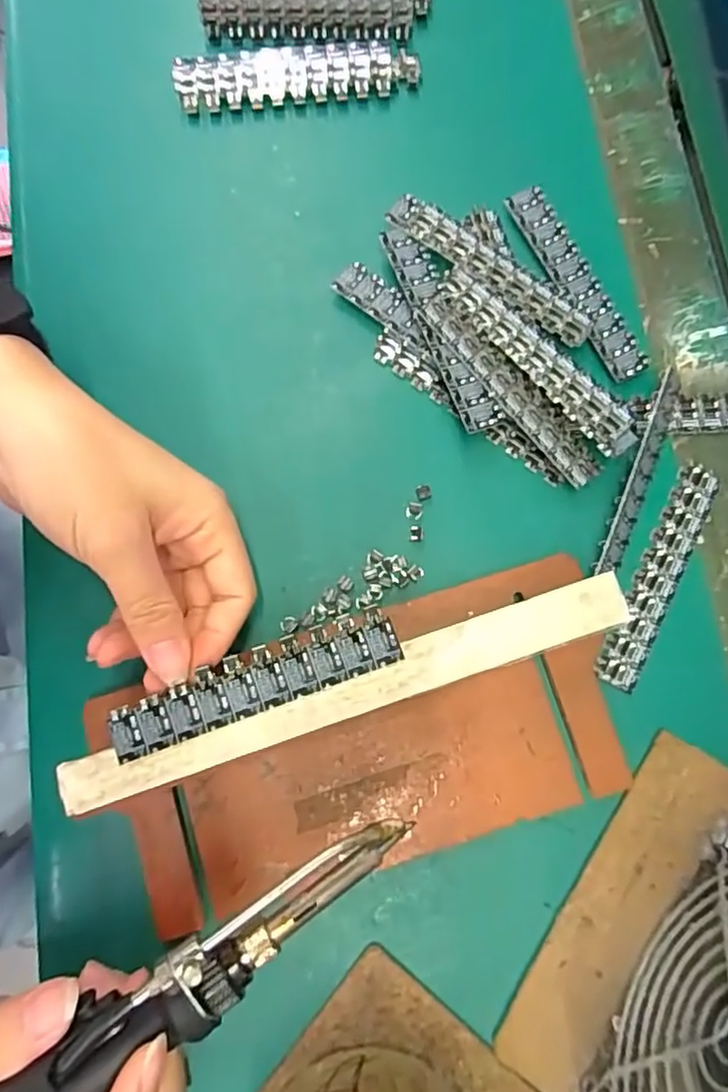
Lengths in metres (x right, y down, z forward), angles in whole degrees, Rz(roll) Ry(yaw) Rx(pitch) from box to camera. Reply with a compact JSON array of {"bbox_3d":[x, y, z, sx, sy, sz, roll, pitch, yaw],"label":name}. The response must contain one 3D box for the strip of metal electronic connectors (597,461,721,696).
[{"bbox_3d":[0.133,0.013,0.283,0.019,0.004,0.109,29,79,4],"label":"strip of metal electronic connectors"}]

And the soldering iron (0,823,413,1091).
[{"bbox_3d":[-0.076,0.149,0.184,0.209,0.021,0.024,-31,79,-14],"label":"soldering iron"}]

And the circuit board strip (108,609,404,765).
[{"bbox_3d":[-0.040,0.050,0.232,0.107,0.005,0.022,-20,78,-5],"label":"circuit board strip"}]

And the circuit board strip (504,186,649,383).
[{"bbox_3d":[0.102,-0.128,0.304,0.023,0.006,0.106,-27,80,-5],"label":"circuit board strip"}]

